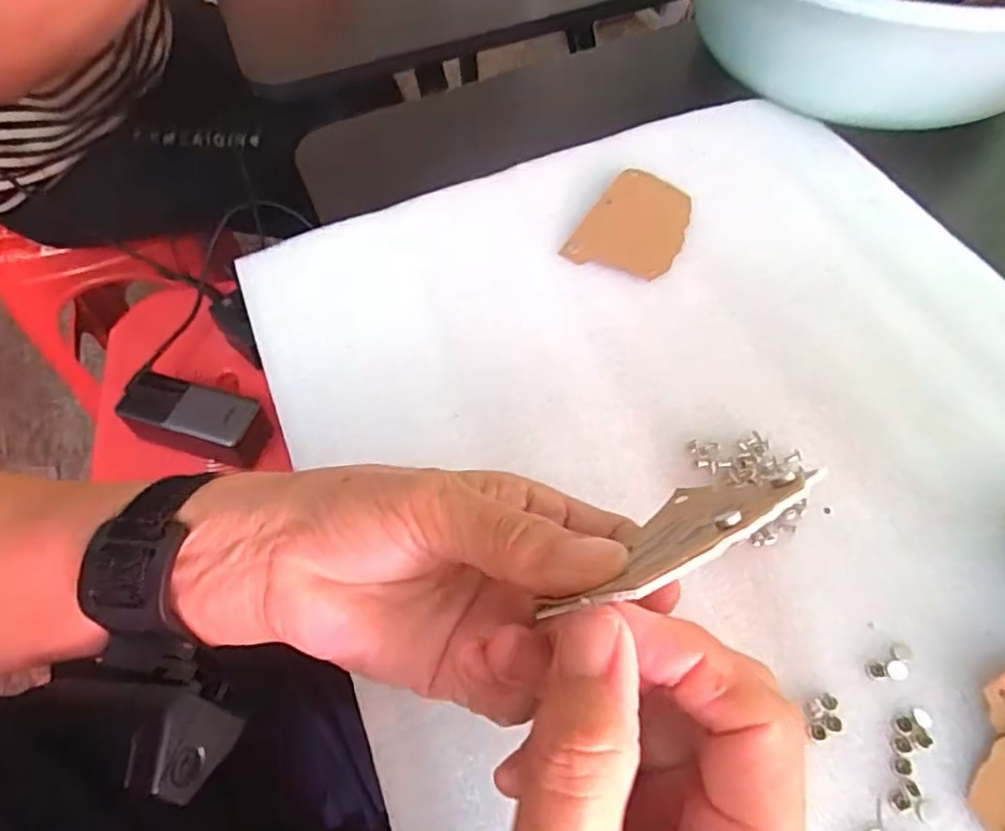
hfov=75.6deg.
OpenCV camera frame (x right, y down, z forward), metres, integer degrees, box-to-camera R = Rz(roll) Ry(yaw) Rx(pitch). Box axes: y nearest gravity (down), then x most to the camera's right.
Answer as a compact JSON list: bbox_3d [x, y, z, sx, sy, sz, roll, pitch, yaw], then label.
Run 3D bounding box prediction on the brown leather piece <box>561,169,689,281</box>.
[{"bbox_3d":[0.075,-0.106,0.363,0.054,0.004,0.075,29,68,15],"label":"brown leather piece"}]

